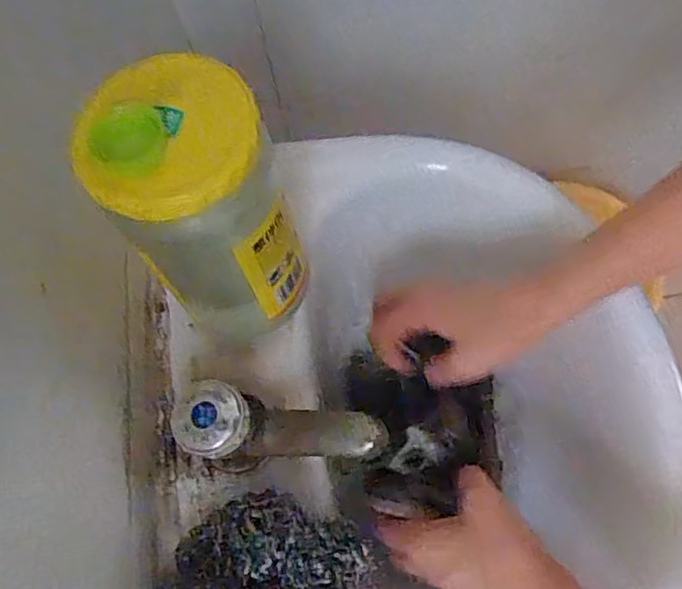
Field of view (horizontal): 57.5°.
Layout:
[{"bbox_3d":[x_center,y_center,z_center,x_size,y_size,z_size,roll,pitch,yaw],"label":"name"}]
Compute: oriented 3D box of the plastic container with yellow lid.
[{"bbox_3d":[-0.073,-0.034,0.343,0.079,0.178,0.079,-1,67,4],"label":"plastic container with yellow lid"}]

